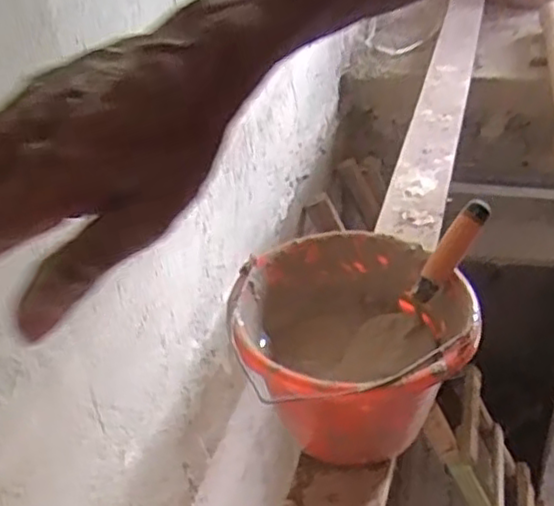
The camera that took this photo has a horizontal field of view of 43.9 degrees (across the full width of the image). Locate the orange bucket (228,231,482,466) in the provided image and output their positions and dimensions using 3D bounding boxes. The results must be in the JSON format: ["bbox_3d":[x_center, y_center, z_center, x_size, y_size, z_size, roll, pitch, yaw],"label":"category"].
[{"bbox_3d":[0.082,0.107,0.718,0.232,0.161,0.223,-5,37,4],"label":"orange bucket"}]

